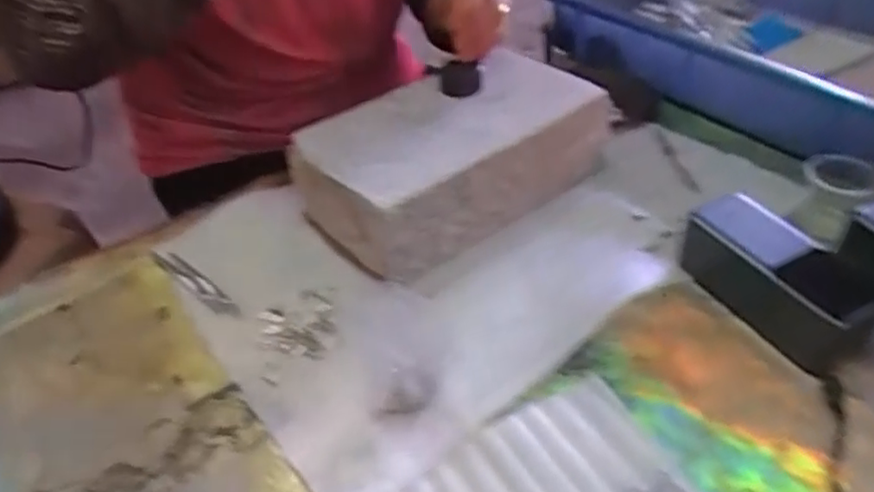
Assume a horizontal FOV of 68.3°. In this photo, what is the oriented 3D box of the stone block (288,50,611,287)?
[{"bbox_3d":[0.017,-0.080,0.554,0.251,0.079,0.140,-28,46,-25],"label":"stone block"}]

